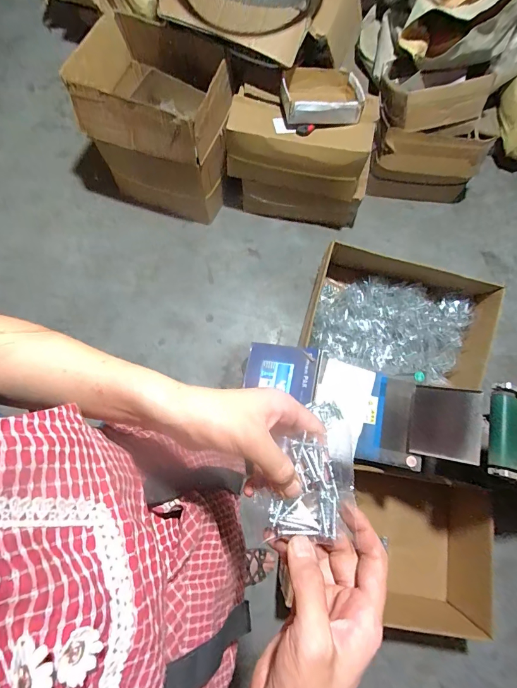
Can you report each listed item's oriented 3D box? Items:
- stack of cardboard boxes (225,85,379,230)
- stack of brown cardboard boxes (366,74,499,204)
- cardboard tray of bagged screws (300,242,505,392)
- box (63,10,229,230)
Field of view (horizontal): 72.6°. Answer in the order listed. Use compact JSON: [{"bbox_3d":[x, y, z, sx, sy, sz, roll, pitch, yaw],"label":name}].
[{"bbox_3d":[0.142,-0.626,1.244,0.484,0.385,0.203,4,76,-1],"label":"stack of cardboard boxes"},{"bbox_3d":[0.627,-0.718,1.295,0.442,0.400,0.175,1,76,-2],"label":"stack of brown cardboard boxes"},{"bbox_3d":[0.479,-0.074,1.223,0.600,0.209,0.399,15,76,2],"label":"cardboard tray of bagged screws"},{"bbox_3d":[-0.315,-0.725,1.209,0.449,0.451,0.328,14,76,2],"label":"box"}]

